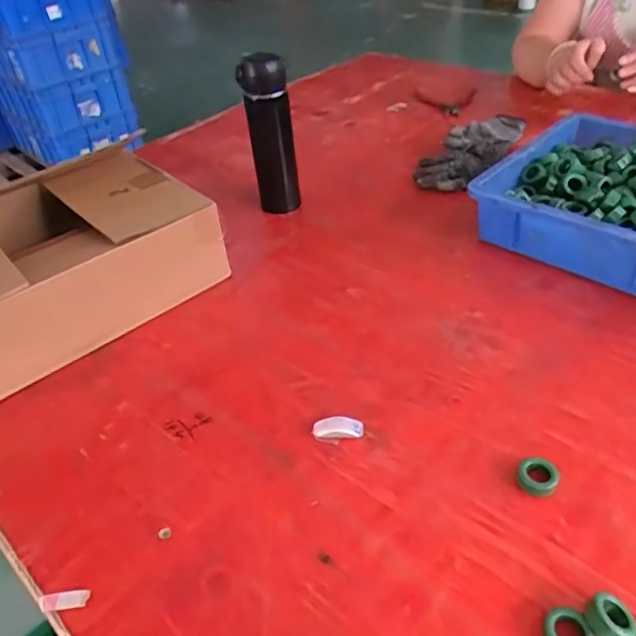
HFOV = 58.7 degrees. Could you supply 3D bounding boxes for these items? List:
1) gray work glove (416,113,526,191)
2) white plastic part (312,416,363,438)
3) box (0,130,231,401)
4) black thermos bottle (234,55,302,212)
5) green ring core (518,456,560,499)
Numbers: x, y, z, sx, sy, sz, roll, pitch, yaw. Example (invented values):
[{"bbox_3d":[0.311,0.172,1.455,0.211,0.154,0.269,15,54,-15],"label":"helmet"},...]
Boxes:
[{"bbox_3d":[0.260,-0.277,0.943,0.085,0.047,0.268,26,49,33],"label":"gray work glove"},{"bbox_3d":[0.019,0.102,0.525,0.045,0.011,0.017,-4,39,3],"label":"white plastic part"},{"bbox_3d":[-0.330,-0.070,0.695,0.345,0.128,0.274,-32,46,-29],"label":"box"},{"bbox_3d":[-0.065,-0.260,0.797,0.059,0.205,0.060,-2,39,5],"label":"black thermos bottle"},{"bbox_3d":[0.180,0.131,0.463,0.031,0.015,0.030,-4,39,3],"label":"green ring core"}]

